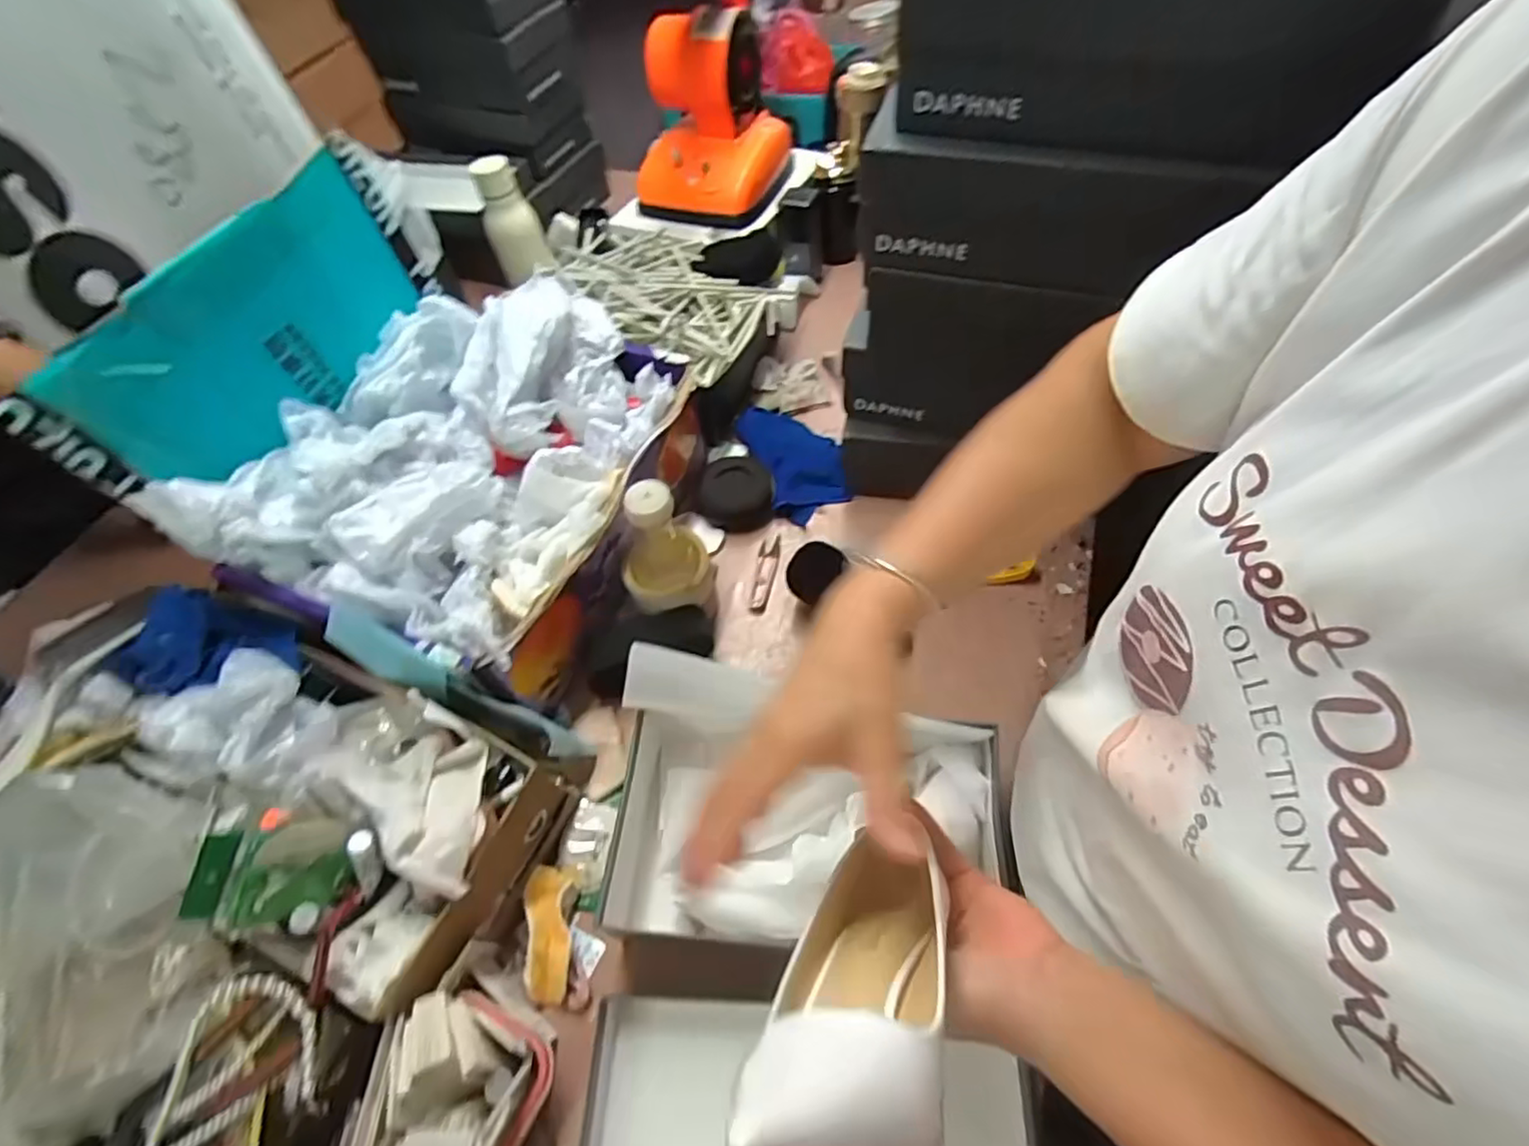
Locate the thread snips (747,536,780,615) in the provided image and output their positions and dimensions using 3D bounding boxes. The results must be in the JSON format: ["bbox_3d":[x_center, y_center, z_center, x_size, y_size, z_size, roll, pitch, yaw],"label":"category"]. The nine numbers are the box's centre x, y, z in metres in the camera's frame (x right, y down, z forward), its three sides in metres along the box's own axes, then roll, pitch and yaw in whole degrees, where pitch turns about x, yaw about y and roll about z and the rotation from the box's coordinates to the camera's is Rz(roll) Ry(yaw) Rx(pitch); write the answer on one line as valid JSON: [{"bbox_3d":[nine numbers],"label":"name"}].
[{"bbox_3d":[0.001,0.001,0.737,0.022,0.006,0.102,6,57,8],"label":"thread snips"}]

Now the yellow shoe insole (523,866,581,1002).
[{"bbox_3d":[-0.174,0.288,0.533,0.035,0.026,0.094,-3,56,2],"label":"yellow shoe insole"}]

